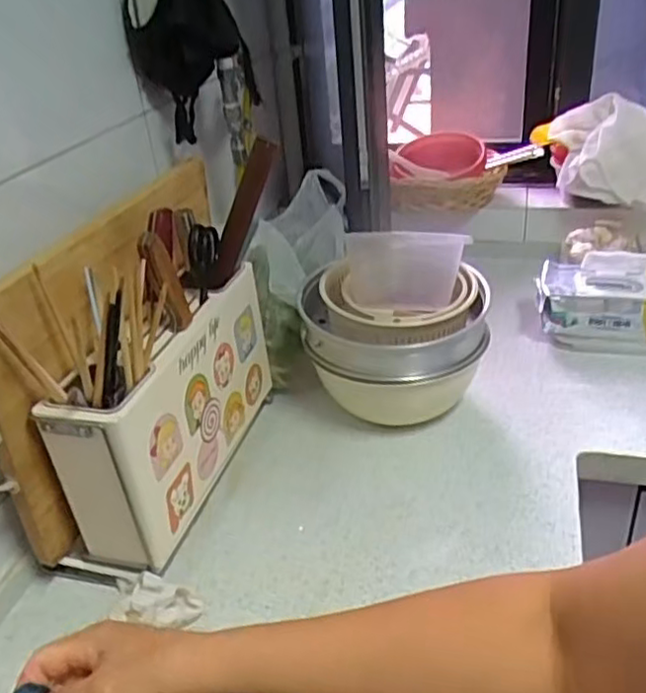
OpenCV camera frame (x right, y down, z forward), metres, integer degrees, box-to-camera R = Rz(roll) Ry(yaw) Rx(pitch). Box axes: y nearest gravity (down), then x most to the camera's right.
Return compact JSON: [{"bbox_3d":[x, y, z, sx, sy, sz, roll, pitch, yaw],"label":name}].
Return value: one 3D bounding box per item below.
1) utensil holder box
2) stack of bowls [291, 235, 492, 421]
[{"bbox_3d":[-0.173,0.062,0.809,0.097,0.204,0.350,5,33,16],"label":"utensil holder box"},{"bbox_3d":[0.097,-0.020,0.926,0.244,0.239,0.222,-1,32,6],"label":"stack of bowls"}]

